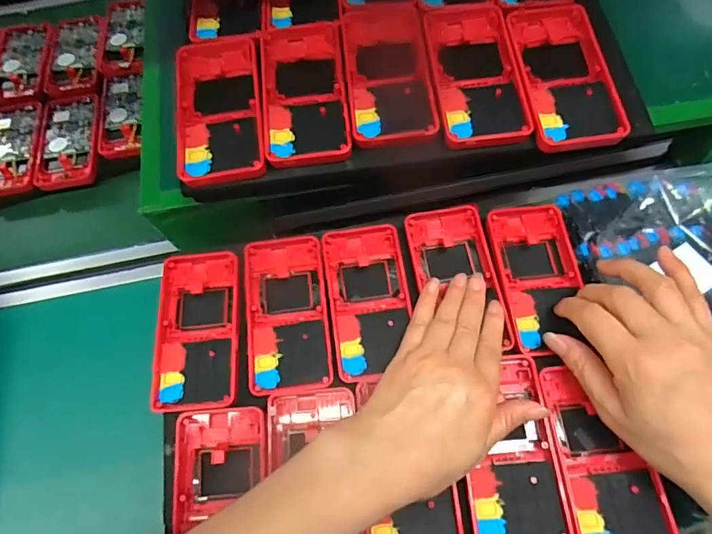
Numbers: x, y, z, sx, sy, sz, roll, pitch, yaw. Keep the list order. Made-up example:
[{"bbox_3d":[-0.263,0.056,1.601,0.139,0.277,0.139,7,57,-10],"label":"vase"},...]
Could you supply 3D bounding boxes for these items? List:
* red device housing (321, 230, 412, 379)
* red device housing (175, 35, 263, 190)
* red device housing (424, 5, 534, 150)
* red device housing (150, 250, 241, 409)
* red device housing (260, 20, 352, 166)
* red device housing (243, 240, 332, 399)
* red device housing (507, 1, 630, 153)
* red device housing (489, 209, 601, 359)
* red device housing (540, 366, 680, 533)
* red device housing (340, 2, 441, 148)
[{"bbox_3d":[0.010,0.025,0.369,0.062,0.025,0.123,-9,66,0],"label":"red device housing"},{"bbox_3d":[-0.104,-0.121,0.353,0.064,0.014,0.129,-8,66,0],"label":"red device housing"},{"bbox_3d":[0.090,-0.148,0.351,0.061,0.010,0.134,-5,66,1],"label":"red device housing"},{"bbox_3d":[-0.123,0.047,0.361,0.062,0.013,0.124,-6,66,1],"label":"red device housing"},{"bbox_3d":[-0.039,-0.134,0.354,0.063,0.011,0.129,-7,66,0],"label":"red device housing"},{"bbox_3d":[-0.054,0.033,0.361,0.062,0.011,0.126,-8,66,0],"label":"red device housing"},{"bbox_3d":[0.152,-0.148,0.346,0.064,0.018,0.134,-7,66,0],"label":"red device housing"},{"bbox_3d":[0.146,0.007,0.371,0.064,0.018,0.123,-6,66,1],"label":"red device housing"},{"bbox_3d":[0.167,0.131,0.313,0.061,0.017,0.119,-4,66,1],"label":"red device housing"},{"bbox_3d":[0.025,-0.155,0.362,0.065,0.014,0.141,-5,66,1],"label":"red device housing"}]

